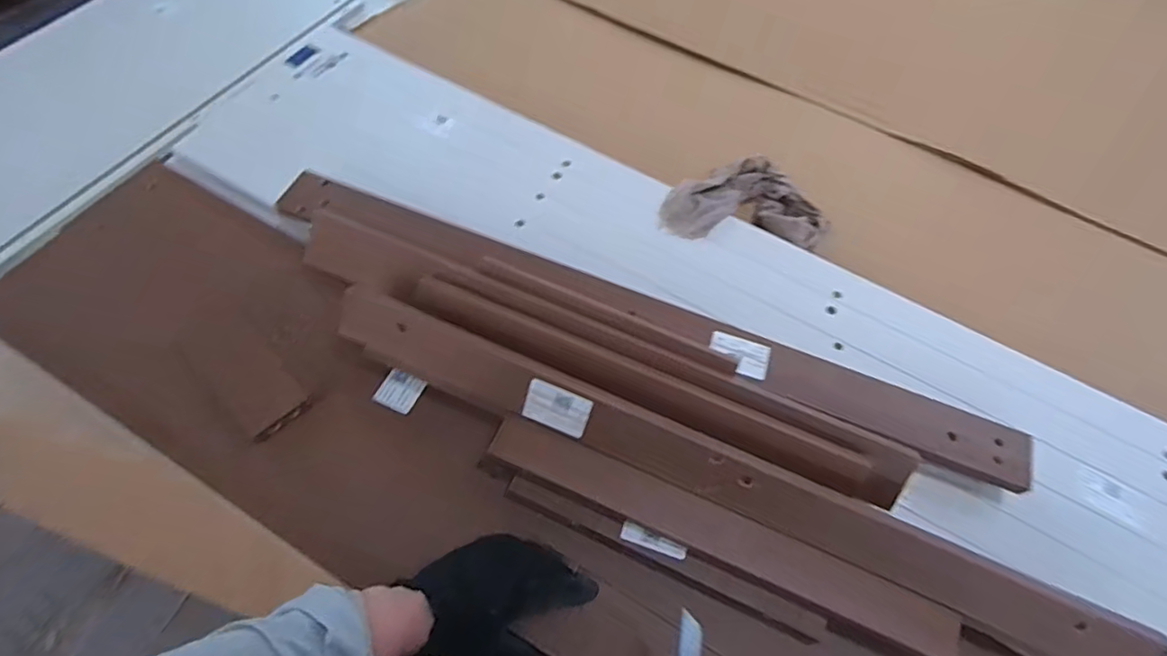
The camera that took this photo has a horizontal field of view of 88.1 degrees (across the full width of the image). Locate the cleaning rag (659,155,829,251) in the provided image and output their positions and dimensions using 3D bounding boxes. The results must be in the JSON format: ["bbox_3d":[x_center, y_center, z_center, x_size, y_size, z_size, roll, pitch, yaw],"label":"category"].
[{"bbox_3d":[0.206,-0.171,0.794,0.221,0.038,0.155,1,61,-4],"label":"cleaning rag"}]

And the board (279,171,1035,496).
[{"bbox_3d":[0.051,-0.012,0.638,0.814,0.016,0.068,20,60,8],"label":"board"}]

